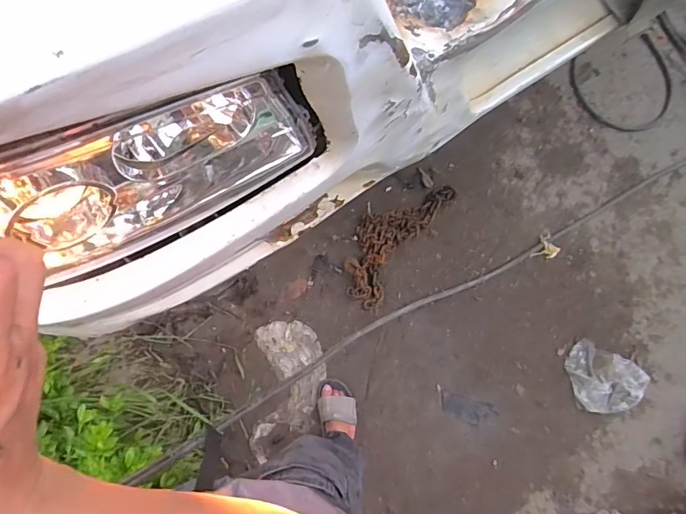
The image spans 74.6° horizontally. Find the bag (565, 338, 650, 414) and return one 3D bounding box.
[{"bbox_3d":[0.845,0.396,1.408,0.269,0.095,0.203,23,76,3],"label":"bag"}]

